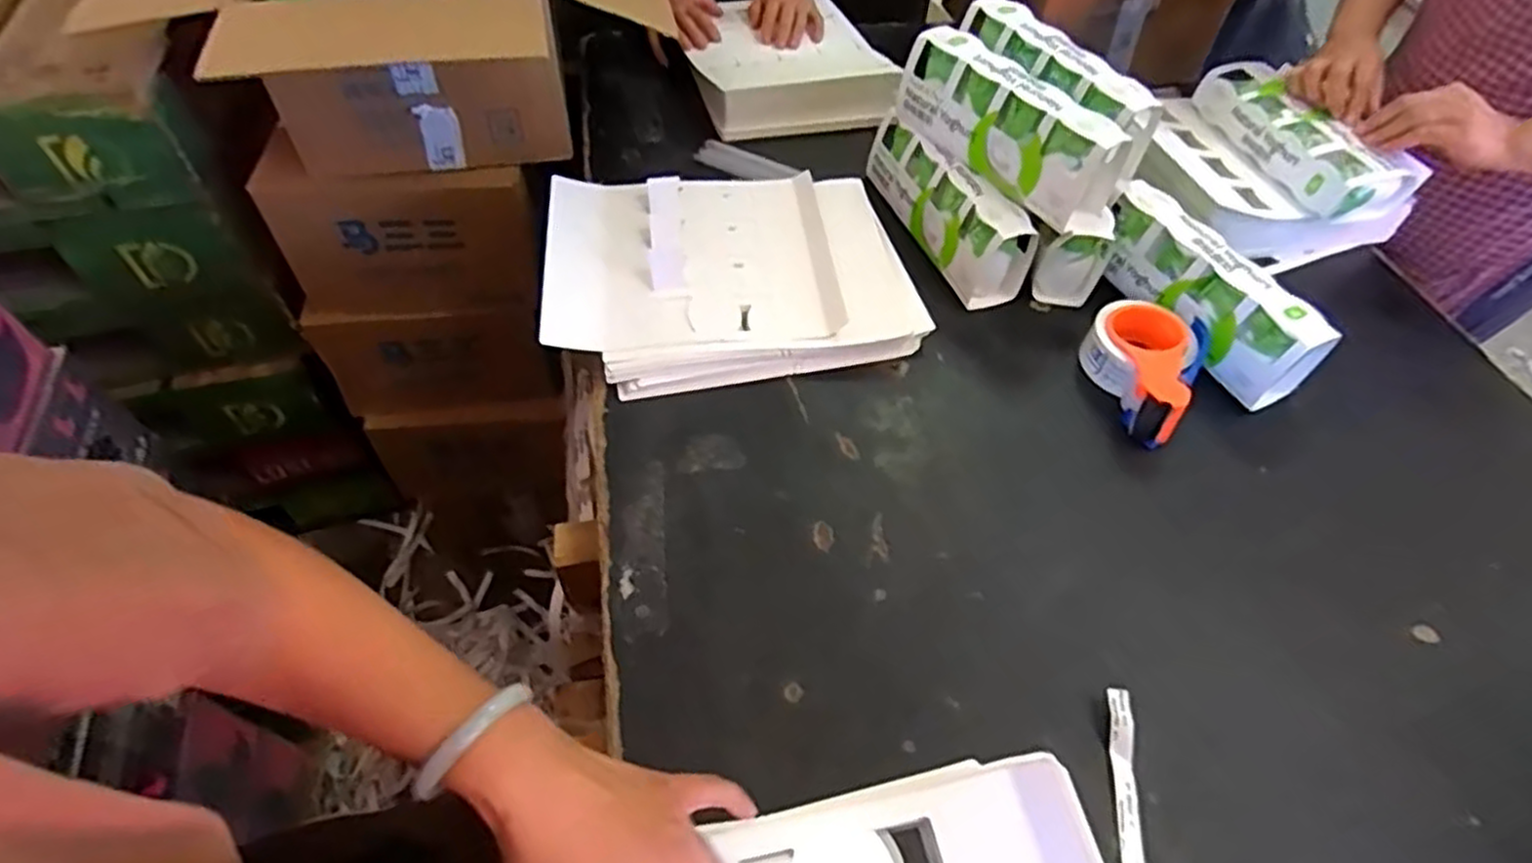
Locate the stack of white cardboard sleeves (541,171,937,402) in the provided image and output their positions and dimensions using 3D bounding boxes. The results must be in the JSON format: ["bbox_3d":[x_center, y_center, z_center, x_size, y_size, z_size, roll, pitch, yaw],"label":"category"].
[{"bbox_3d":[-0.039,-0.178,0.829,0.383,0.062,0.285,-6,53,-9],"label":"stack of white cardboard sleeves"}]

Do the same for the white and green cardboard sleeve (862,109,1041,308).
[{"bbox_3d":[0.212,-0.277,0.890,0.073,0.103,0.274,-15,55,-15],"label":"white and green cardboard sleeve"}]

